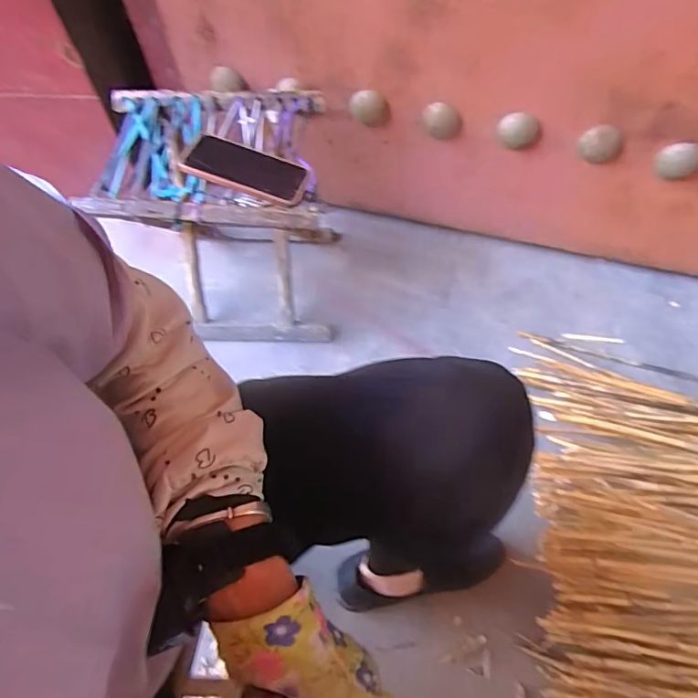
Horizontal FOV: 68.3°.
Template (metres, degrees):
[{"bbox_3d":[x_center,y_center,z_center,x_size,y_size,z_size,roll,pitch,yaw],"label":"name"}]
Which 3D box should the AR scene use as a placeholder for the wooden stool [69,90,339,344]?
[{"bbox_3d":[-0.184,-0.198,0.846,0.299,0.333,0.270,-5,63,-1],"label":"wooden stool"}]

